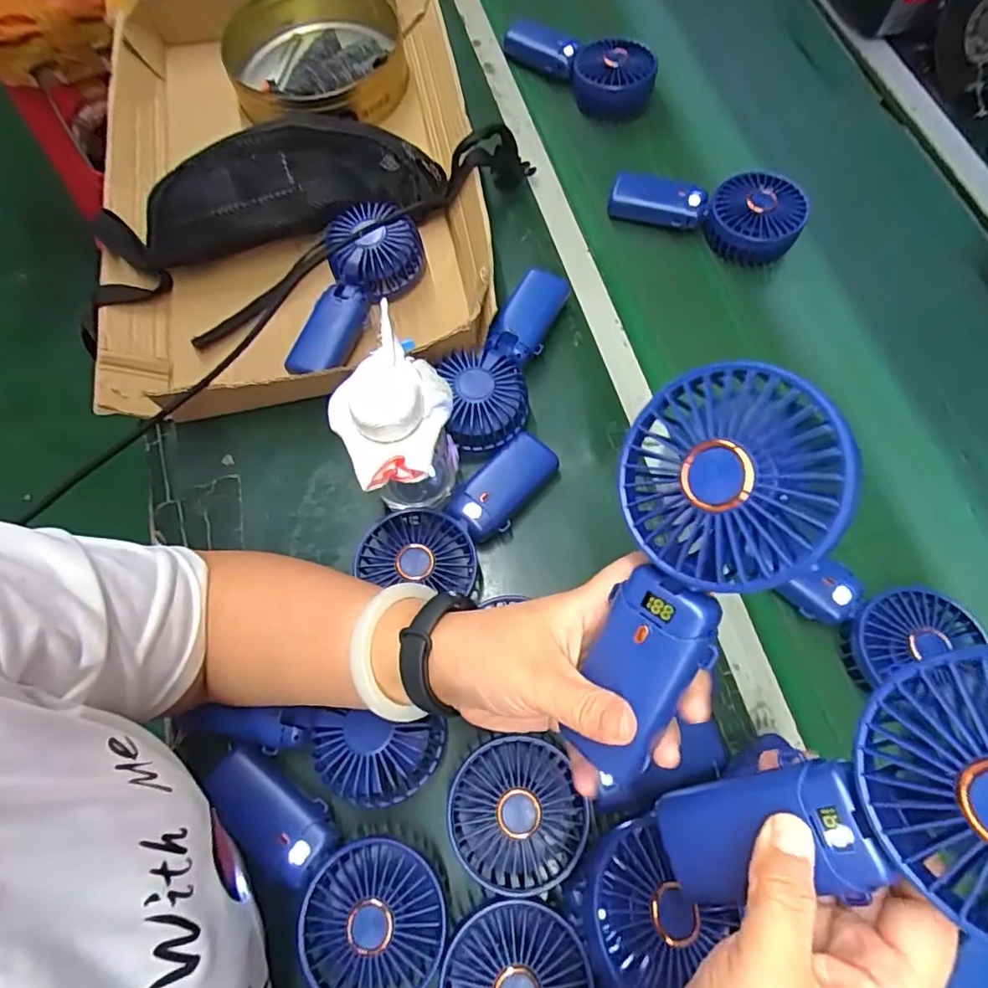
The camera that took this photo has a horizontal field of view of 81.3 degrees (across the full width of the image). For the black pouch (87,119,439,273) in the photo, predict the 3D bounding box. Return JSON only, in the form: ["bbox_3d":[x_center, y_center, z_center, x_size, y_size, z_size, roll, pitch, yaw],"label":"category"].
[{"bbox_3d":[-0.193,-0.282,0.539,0.294,0.085,0.064,-11,69,-5],"label":"black pouch"}]

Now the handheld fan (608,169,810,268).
[{"bbox_3d":[0.212,-0.287,0.580,0.182,0.059,0.075,22,70,8],"label":"handheld fan"}]

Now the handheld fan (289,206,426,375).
[{"bbox_3d":[-0.135,-0.182,0.519,0.081,0.054,0.165,28,86,10],"label":"handheld fan"}]

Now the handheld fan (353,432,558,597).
[{"bbox_3d":[-0.020,0.027,0.451,0.178,0.054,0.081,-32,72,-12],"label":"handheld fan"}]

